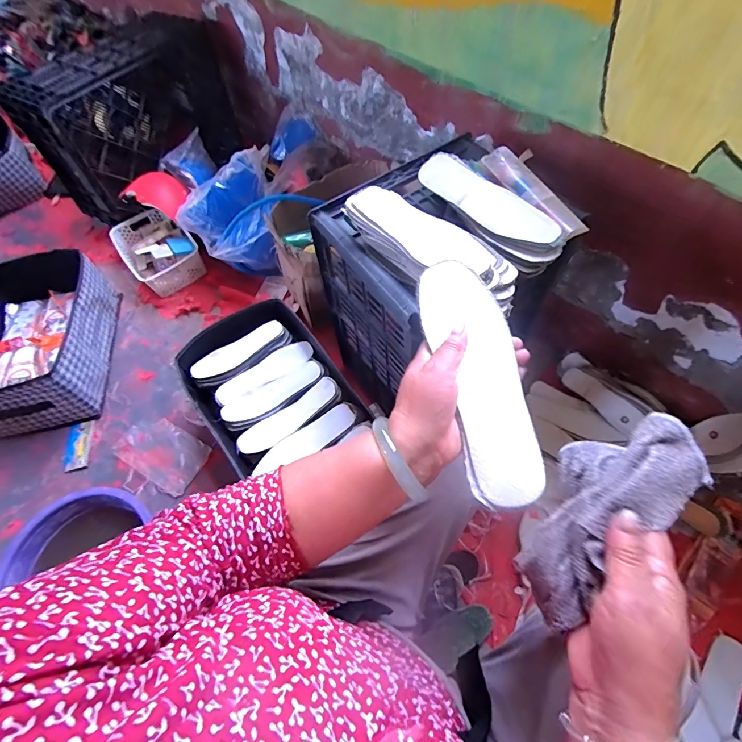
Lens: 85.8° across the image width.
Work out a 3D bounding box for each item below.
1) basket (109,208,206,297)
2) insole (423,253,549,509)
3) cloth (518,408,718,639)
[{"bbox_3d":[-0.663,-0.374,1.244,0.194,0.095,0.294,-37,64,-17],"label":"basket"},{"bbox_3d":[0.093,0.002,0.341,0.066,0.013,0.214,-11,73,-2],"label":"insole"},{"bbox_3d":[0.168,0.103,0.295,0.072,0.062,0.162,39,86,23],"label":"cloth"}]

